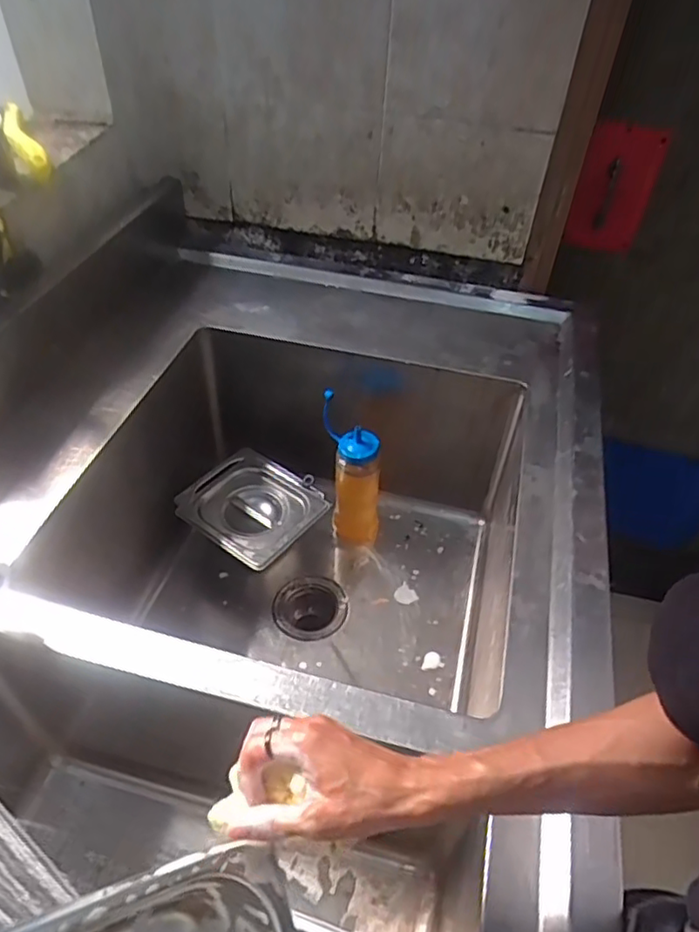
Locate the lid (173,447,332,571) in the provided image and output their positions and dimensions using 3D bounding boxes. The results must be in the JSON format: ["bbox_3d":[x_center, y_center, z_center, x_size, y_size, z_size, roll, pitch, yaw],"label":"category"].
[{"bbox_3d":[-0.147,0.055,0.954,0.196,0.020,0.179,31,52,26],"label":"lid"}]

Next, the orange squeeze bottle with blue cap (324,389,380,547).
[{"bbox_3d":[0.006,0.011,0.979,0.084,0.252,0.083,1,46,-3],"label":"orange squeeze bottle with blue cap"}]

